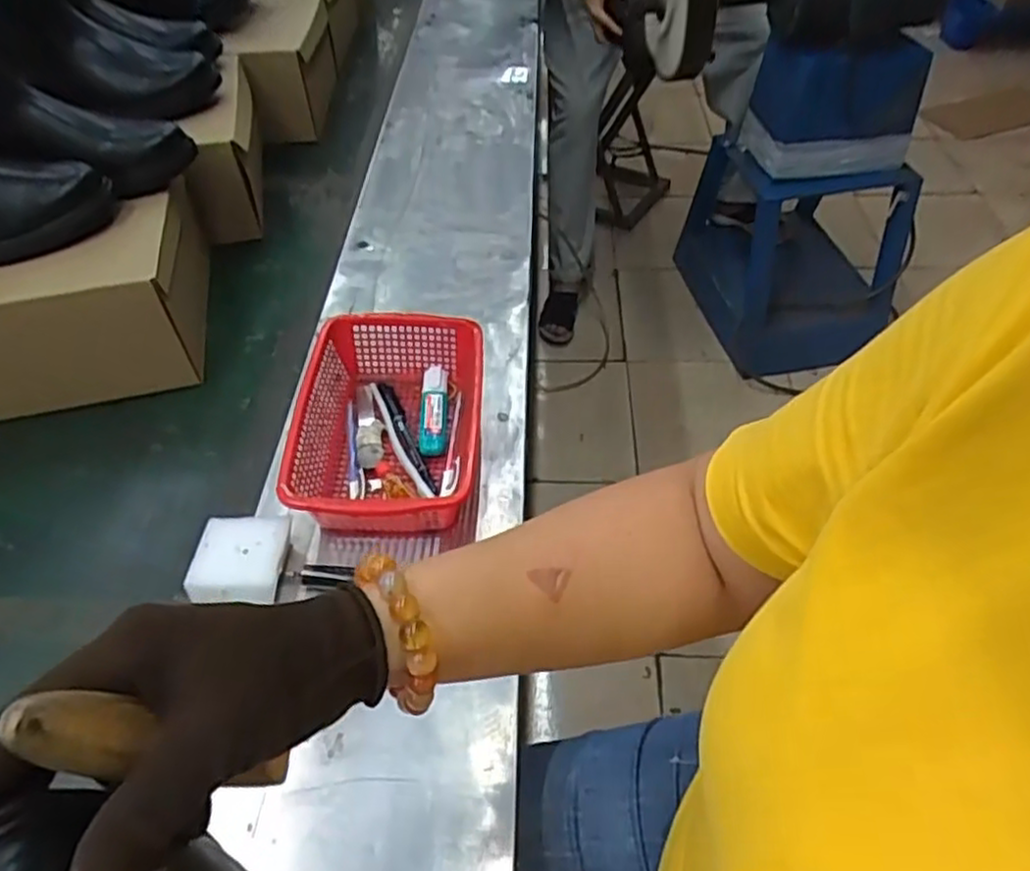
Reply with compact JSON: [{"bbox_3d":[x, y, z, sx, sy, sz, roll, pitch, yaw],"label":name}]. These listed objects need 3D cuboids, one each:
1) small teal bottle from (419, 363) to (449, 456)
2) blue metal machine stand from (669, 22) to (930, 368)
[{"bbox_3d":[-0.075,-0.026,0.663,0.024,0.015,0.103,-2,48,-2],"label":"small teal bottle"},{"bbox_3d":[0.697,-0.549,1.671,0.421,0.686,0.463,-6,48,-5],"label":"blue metal machine stand"}]

